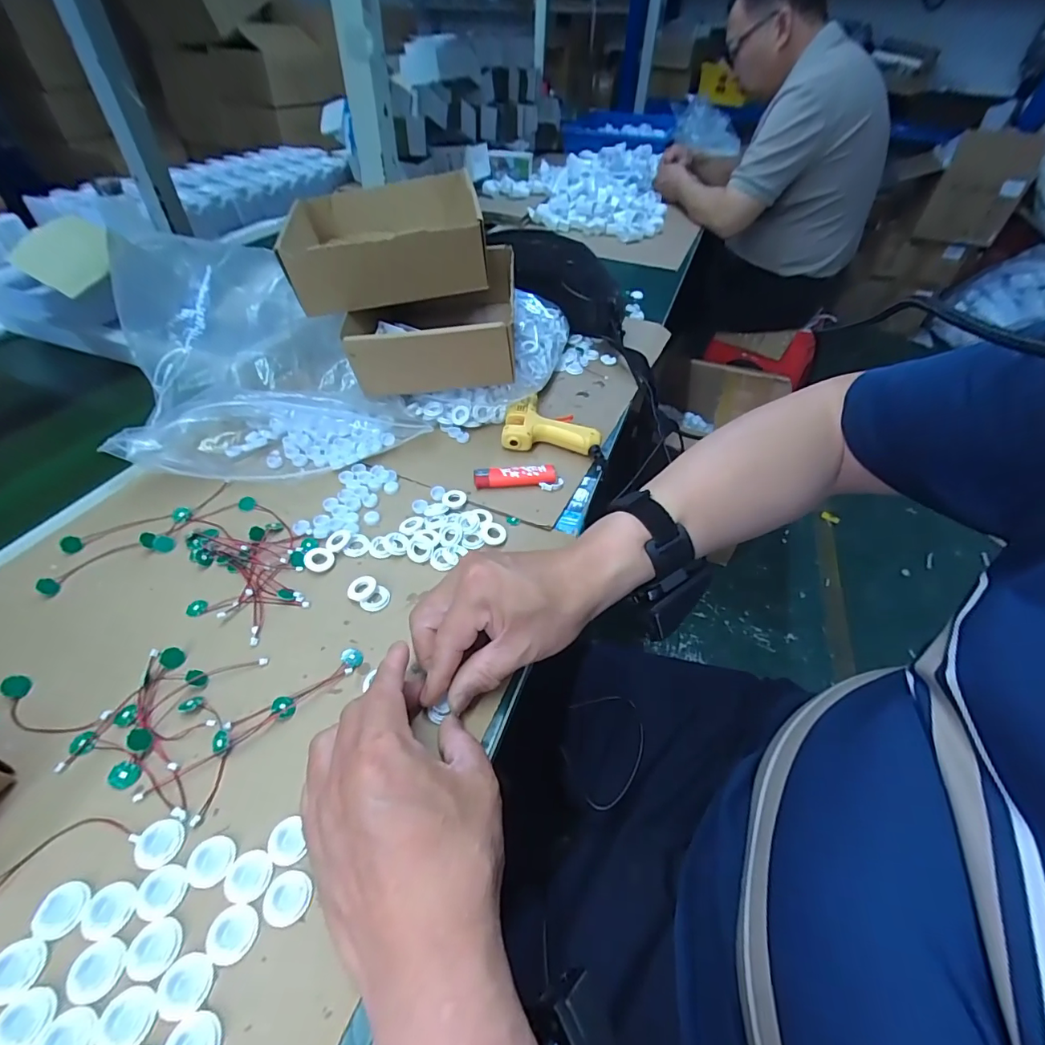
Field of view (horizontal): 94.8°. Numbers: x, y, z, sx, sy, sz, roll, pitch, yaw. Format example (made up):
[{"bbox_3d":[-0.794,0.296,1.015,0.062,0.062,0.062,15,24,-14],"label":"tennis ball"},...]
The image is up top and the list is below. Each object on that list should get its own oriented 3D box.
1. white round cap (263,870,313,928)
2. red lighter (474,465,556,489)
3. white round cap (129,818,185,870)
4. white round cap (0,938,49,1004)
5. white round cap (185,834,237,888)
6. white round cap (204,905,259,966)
[{"bbox_3d":[-0.122,0.195,0.250,0.023,0.004,0.022,2,46,-2],"label":"white round cap"},{"bbox_3d":[-0.007,-0.047,0.482,0.081,0.013,0.022,-4,47,-8],"label":"red lighter"},{"bbox_3d":[-0.200,0.175,0.263,0.024,0.004,0.024,2,46,-2],"label":"white round cap"},{"bbox_3d":[-0.240,0.210,0.225,0.024,0.004,0.022,2,46,-2],"label":"white round cap"},{"bbox_3d":[-0.168,0.182,0.259,0.023,0.004,0.023,2,46,-2],"label":"white round cap"},{"bbox_3d":[-0.145,0.204,0.239,0.022,0.004,0.022,2,46,-2],"label":"white round cap"}]

